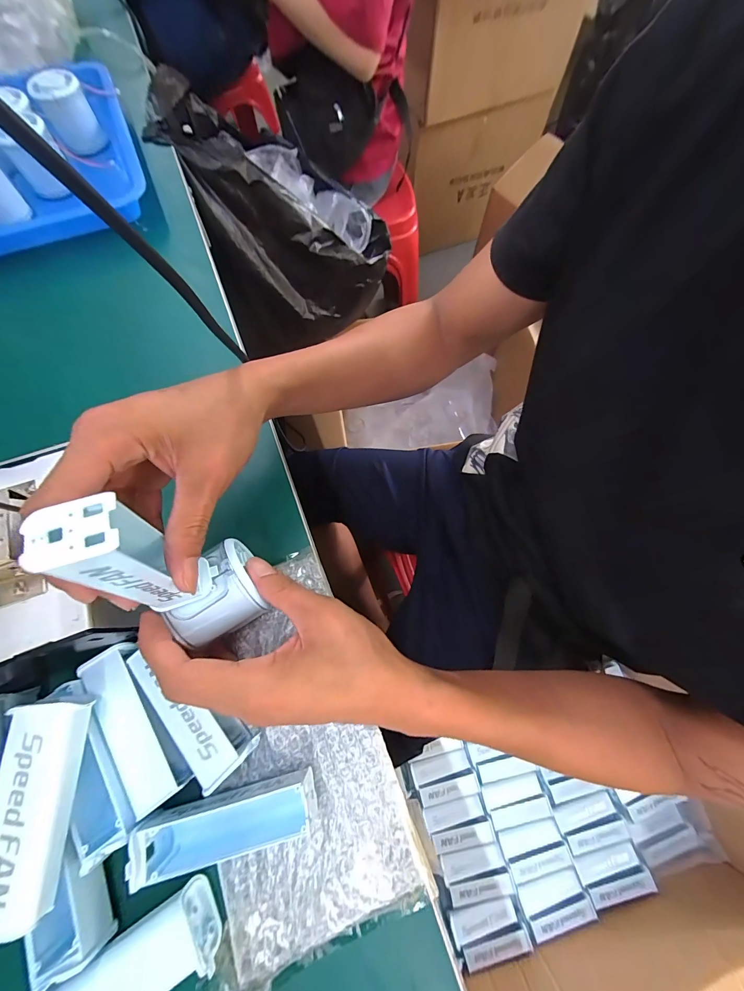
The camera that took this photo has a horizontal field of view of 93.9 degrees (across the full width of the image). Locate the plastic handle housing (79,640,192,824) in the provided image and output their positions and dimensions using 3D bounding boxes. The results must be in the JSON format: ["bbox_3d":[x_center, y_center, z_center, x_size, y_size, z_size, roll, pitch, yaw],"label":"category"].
[{"bbox_3d":[-0.156,0.148,0.228,0.034,0.016,0.099,-34,74,-12],"label":"plastic handle housing"}]

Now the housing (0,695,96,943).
[{"bbox_3d":[-0.184,0.170,0.192,0.035,0.023,0.099,-4,70,-2],"label":"housing"}]

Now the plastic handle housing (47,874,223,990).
[{"bbox_3d":[-0.138,0.267,0.190,0.096,0.025,0.036,-30,73,-11],"label":"plastic handle housing"}]

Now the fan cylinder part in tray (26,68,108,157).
[{"bbox_3d":[-0.374,-0.474,0.431,0.056,0.059,0.066,-31,73,-11],"label":"fan cylinder part in tray"}]

